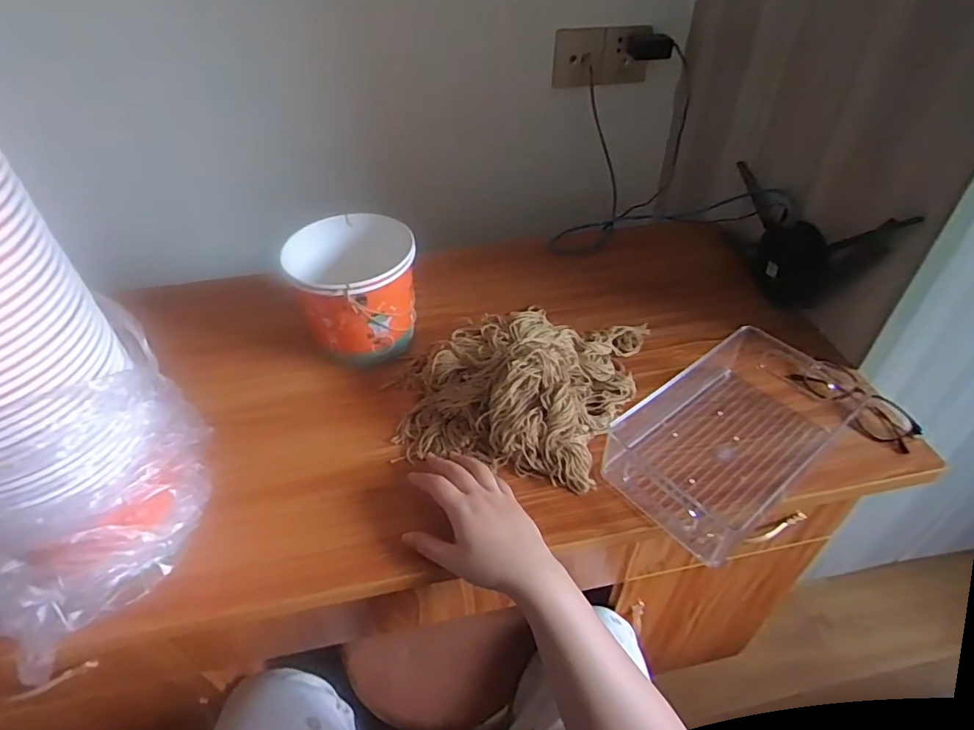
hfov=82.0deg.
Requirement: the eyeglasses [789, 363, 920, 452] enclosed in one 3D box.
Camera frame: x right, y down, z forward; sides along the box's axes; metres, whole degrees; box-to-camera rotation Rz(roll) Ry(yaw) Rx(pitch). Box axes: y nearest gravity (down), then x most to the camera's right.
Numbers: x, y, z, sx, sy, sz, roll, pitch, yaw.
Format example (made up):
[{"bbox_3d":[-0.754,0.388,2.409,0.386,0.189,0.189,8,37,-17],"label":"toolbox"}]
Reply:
[{"bbox_3d":[0.418,0.039,0.641,0.050,0.044,0.140,-33,52,-30],"label":"eyeglasses"}]

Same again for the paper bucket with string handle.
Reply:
[{"bbox_3d":[-0.166,-0.092,0.727,0.151,0.175,0.147,-11,44,-11],"label":"paper bucket with string handle"}]

